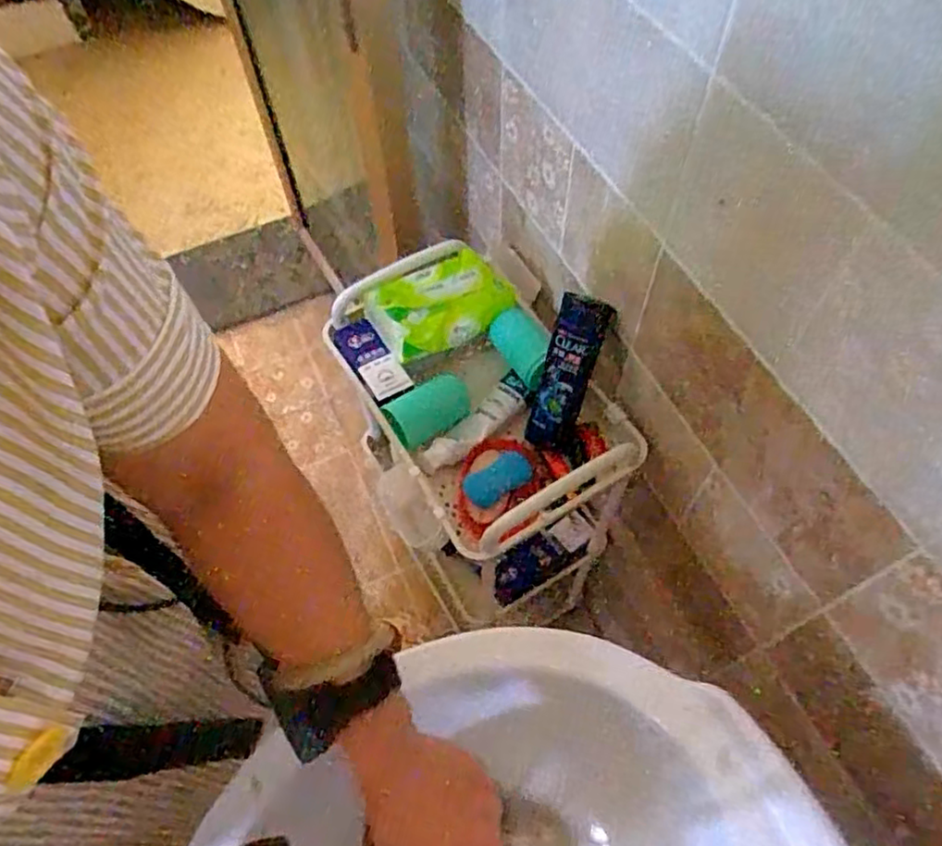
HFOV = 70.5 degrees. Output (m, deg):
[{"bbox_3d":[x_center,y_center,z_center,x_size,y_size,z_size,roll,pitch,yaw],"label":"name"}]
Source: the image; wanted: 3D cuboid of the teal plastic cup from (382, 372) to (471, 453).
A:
[{"bbox_3d":[-0.046,-0.014,0.761,0.097,0.047,0.060,-28,63,-14],"label":"teal plastic cup"}]

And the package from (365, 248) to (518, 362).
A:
[{"bbox_3d":[-0.038,-0.147,0.794,0.161,0.055,0.114,-30,64,-15],"label":"package"}]

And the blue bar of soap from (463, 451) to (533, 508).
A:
[{"bbox_3d":[0.030,0.062,0.744,0.077,0.021,0.039,-28,64,-14],"label":"blue bar of soap"}]

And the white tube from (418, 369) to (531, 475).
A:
[{"bbox_3d":[0.009,0.002,0.777,0.046,0.027,0.161,36,67,20],"label":"white tube"}]

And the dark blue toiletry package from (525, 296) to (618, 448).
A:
[{"bbox_3d":[0.105,-0.054,0.733,0.056,0.167,0.024,20,18,12],"label":"dark blue toiletry package"}]

